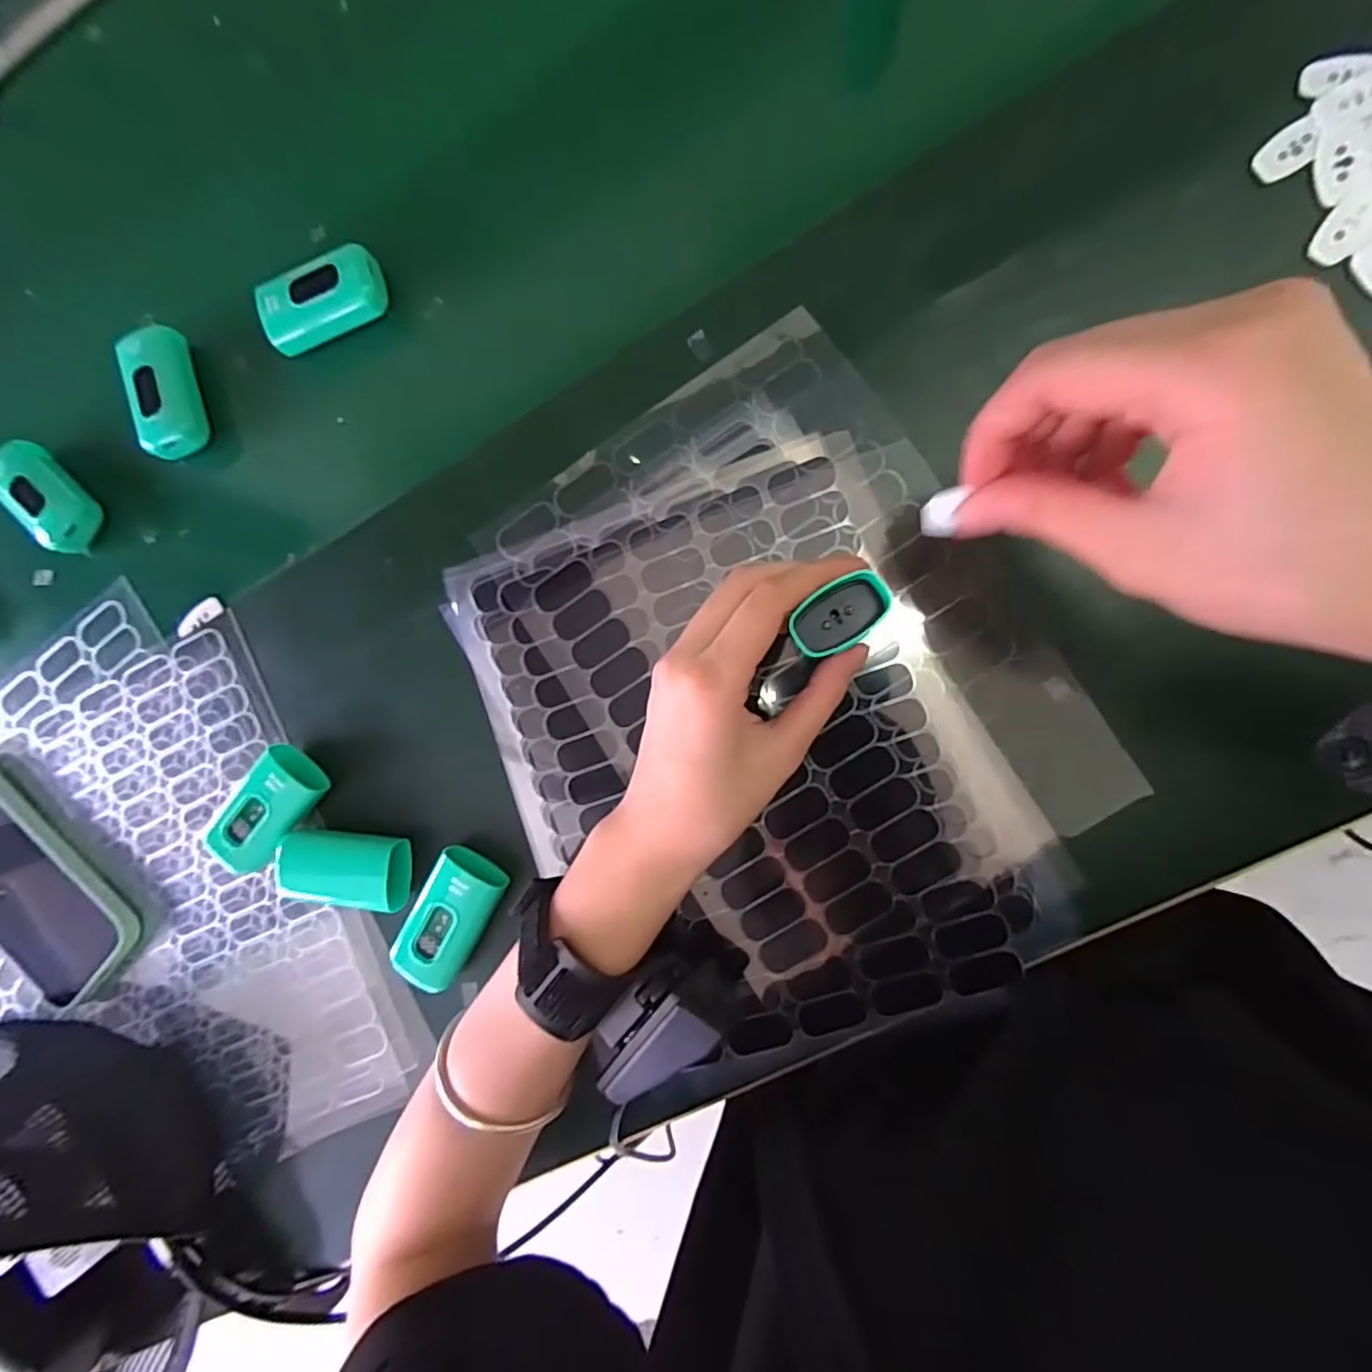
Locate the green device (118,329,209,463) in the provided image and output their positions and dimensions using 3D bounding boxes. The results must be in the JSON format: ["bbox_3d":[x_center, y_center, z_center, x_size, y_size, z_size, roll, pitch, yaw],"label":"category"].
[{"bbox_3d":[-0.295,-0.167,0.361,0.035,0.017,0.067,-13,86,11],"label":"green device"}]

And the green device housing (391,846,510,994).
[{"bbox_3d":[-0.118,0.117,0.322,0.034,0.019,0.069,26,94,11],"label":"green device housing"}]

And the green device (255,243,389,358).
[{"bbox_3d":[-0.195,-0.209,0.344,0.065,0.022,0.033,-15,86,10],"label":"green device"}]

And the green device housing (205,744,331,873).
[{"bbox_3d":[-0.223,0.067,0.338,0.033,0.021,0.074,41,96,10],"label":"green device housing"}]

